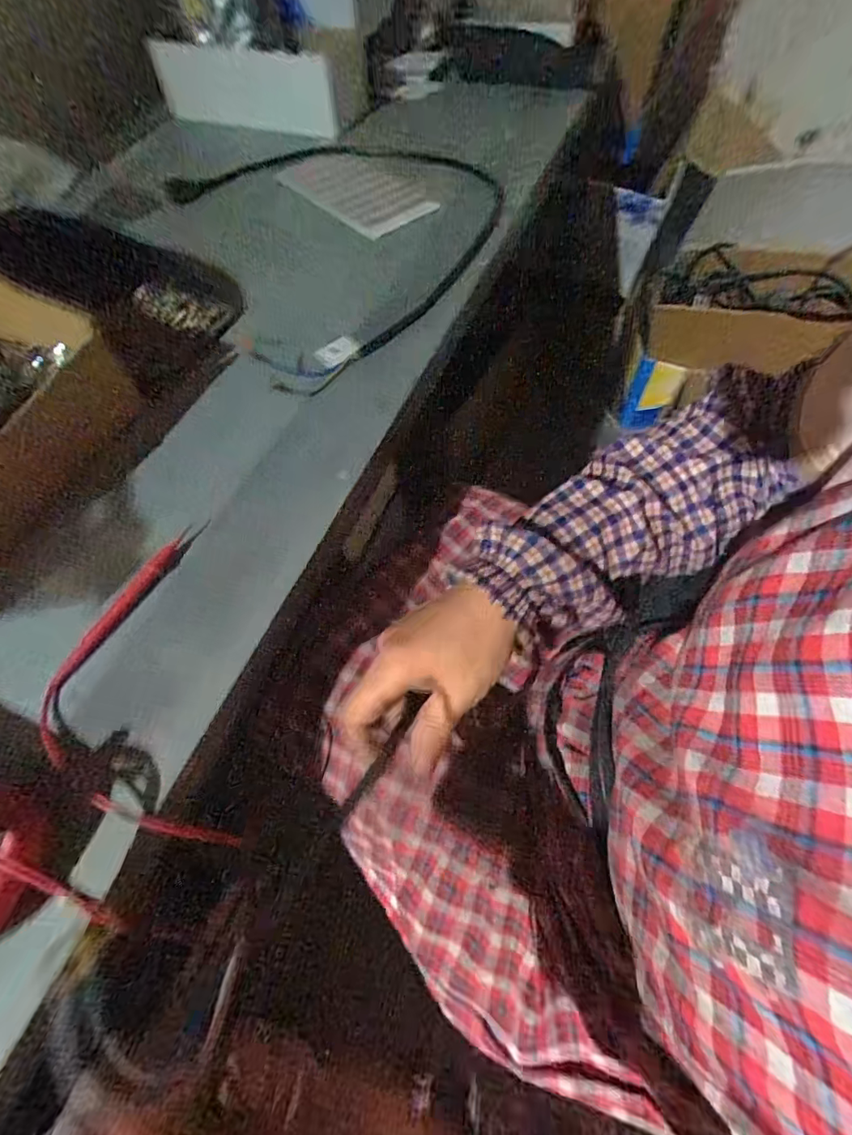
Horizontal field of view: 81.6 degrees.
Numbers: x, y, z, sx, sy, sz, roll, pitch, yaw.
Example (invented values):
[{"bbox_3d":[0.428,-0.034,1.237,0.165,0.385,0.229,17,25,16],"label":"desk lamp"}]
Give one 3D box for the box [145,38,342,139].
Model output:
[{"bbox_3d":[-0.278,-0.736,0.759,0.304,0.100,0.033,17,63,12],"label":"box"}]

